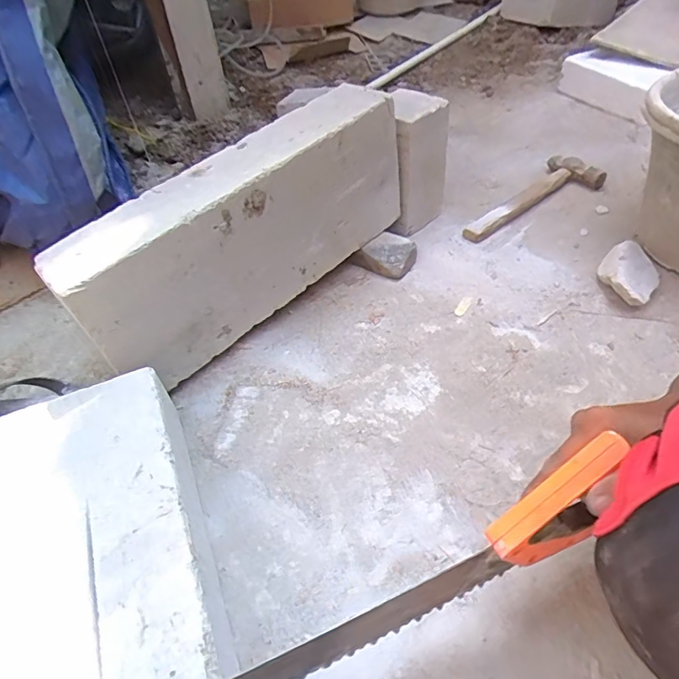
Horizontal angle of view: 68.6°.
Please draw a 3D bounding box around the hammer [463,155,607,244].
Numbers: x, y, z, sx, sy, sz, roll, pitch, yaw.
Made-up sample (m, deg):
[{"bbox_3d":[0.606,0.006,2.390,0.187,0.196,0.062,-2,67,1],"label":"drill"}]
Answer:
[{"bbox_3d":[0.351,-0.241,0.874,0.107,0.031,0.297,33,58,32],"label":"hammer"}]

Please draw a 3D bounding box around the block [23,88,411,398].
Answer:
[{"bbox_3d":[-0.120,-0.149,0.674,0.488,0.200,0.104,-37,52,-26],"label":"block"}]

